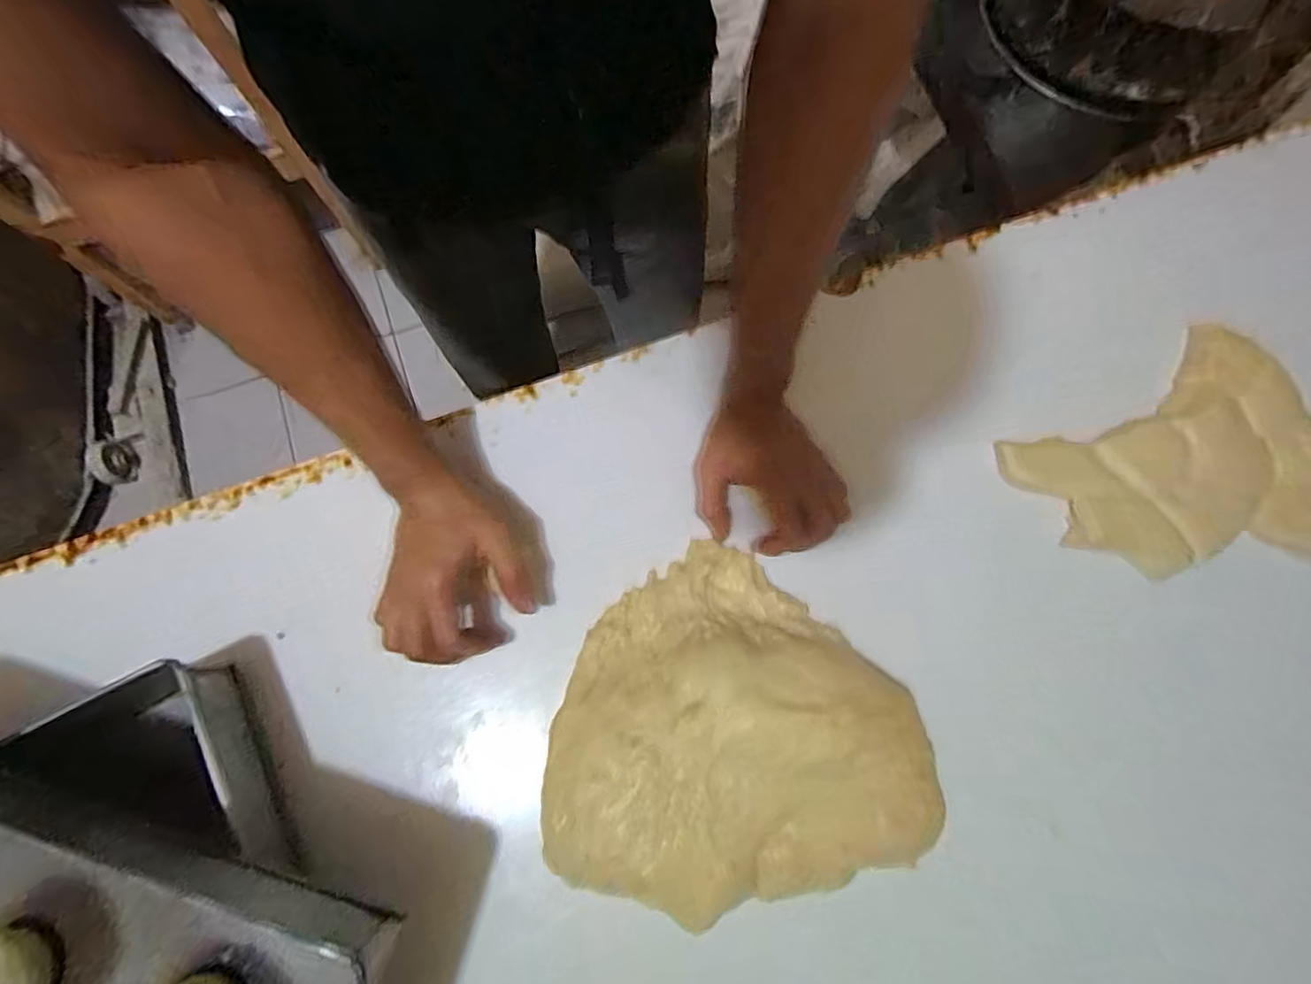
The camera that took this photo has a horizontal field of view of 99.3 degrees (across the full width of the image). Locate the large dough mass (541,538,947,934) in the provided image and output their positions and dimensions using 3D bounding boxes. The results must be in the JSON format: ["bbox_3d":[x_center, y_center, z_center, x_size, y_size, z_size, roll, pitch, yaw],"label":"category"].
[{"bbox_3d":[0.049,0.191,0.400,0.258,0.046,0.245,0,75,0],"label":"large dough mass"}]

